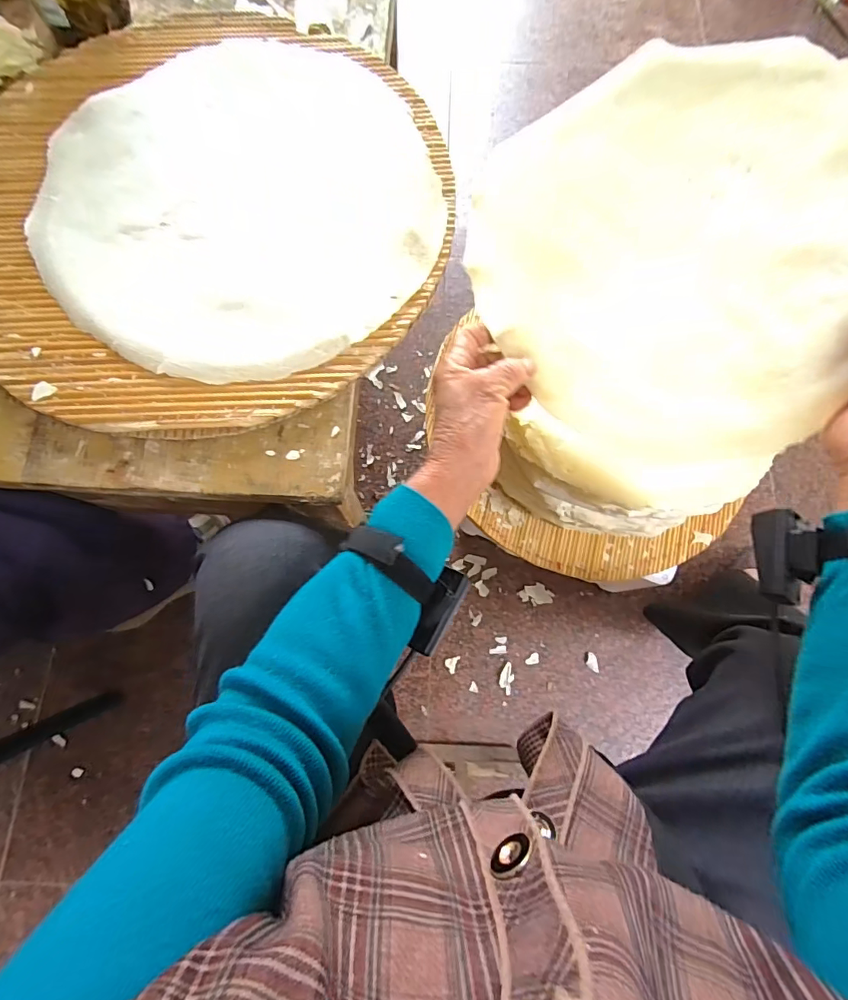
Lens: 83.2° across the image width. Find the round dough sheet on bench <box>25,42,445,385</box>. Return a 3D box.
[{"bbox_3d":[-0.157,-0.267,0.422,0.327,0.018,0.348,0,75,0],"label":"round dough sheet on bench"}]

